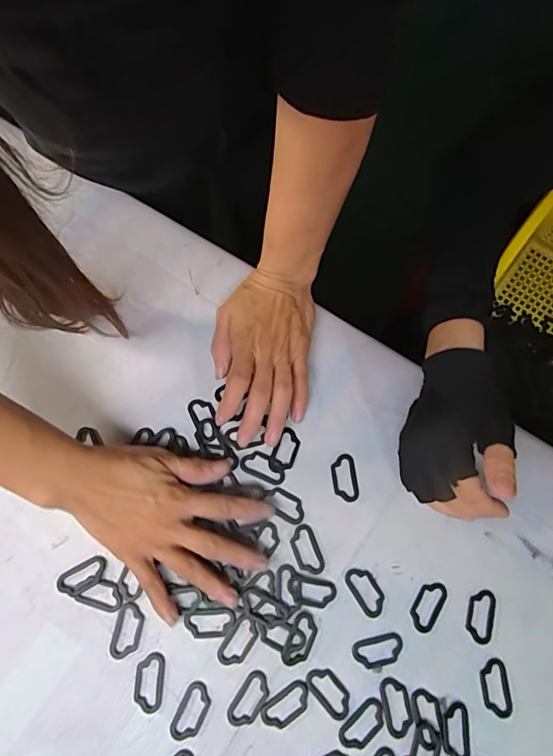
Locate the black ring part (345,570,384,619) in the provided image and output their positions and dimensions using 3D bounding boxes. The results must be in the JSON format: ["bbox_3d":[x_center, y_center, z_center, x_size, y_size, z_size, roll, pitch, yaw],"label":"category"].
[{"bbox_3d":[0.071,0.169,0.366,0.021,0.004,0.039,-32,77,-9],"label":"black ring part"}]

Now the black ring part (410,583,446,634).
[{"bbox_3d":[0.119,0.180,0.365,0.020,0.004,0.040,31,76,8],"label":"black ring part"}]

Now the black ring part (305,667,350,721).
[{"bbox_3d":[0.040,0.237,0.348,0.021,0.004,0.039,-38,78,-11],"label":"black ring part"}]

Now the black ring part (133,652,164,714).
[{"bbox_3d":[-0.095,0.228,0.346,0.021,0.004,0.040,3,74,0],"label":"black ring part"}]

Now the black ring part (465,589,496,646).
[{"bbox_3d":[0.161,0.187,0.364,0.021,0.004,0.040,14,74,3],"label":"black ring part"}]

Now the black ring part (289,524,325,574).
[{"bbox_3d":[0.024,0.139,0.373,0.021,0.004,0.039,-20,75,-6],"label":"black ring part"}]

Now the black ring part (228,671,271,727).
[{"bbox_3d":[-0.020,0.240,0.344,0.020,0.004,0.039,34,76,8],"label":"black ring part"}]

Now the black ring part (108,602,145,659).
[{"bbox_3d":[-0.114,0.194,0.354,0.022,0.004,0.038,11,74,3],"label":"black ring part"}]

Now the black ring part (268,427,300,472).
[{"bbox_3d":[0.008,0.062,0.392,0.020,0.006,0.037,22,75,6],"label":"black ring part"}]

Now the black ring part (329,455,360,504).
[{"bbox_3d":[0.057,0.084,0.389,0.021,0.004,0.038,-7,74,-3],"label":"black ring part"}]

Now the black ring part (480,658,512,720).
[{"bbox_3d":[0.166,0.236,0.353,0.021,0.004,0.039,-4,74,-2],"label":"black ring part"}]

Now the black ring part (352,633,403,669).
[{"bbox_3d":[0.078,0.211,0.356,0.039,0.004,0.021,-14,75,-5],"label":"black ring part"}]

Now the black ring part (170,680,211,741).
[{"bbox_3d":[-0.063,0.246,0.340,0.022,0.004,0.038,27,76,7],"label":"black ring part"}]

